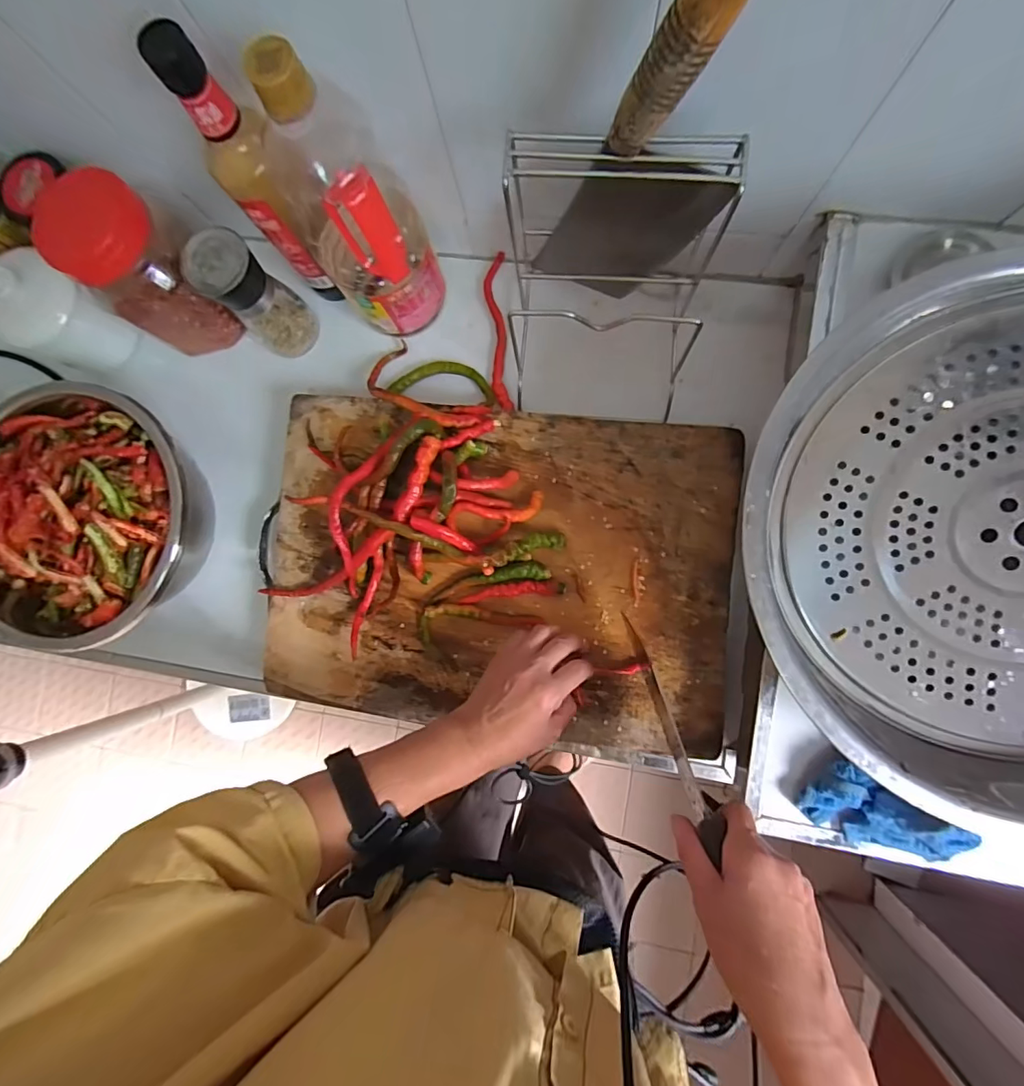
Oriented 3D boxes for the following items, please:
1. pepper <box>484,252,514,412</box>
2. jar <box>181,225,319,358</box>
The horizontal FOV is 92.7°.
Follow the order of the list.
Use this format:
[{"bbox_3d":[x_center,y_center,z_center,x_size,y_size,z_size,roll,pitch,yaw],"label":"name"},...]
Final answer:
[{"bbox_3d":[-0.015,-0.227,0.523,0.021,0.007,0.171,-4,87,5],"label":"pepper"},{"bbox_3d":[-0.257,-0.245,0.489,0.063,0.132,0.061,0,87,5],"label":"jar"}]

